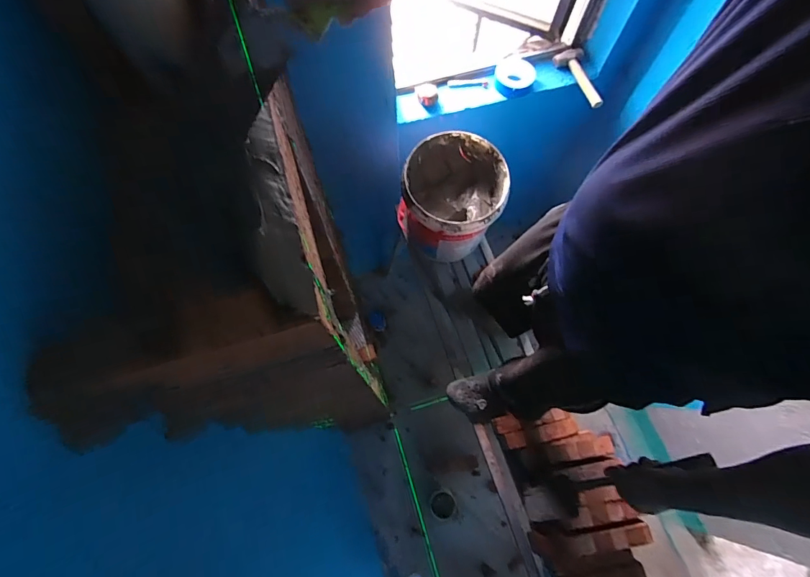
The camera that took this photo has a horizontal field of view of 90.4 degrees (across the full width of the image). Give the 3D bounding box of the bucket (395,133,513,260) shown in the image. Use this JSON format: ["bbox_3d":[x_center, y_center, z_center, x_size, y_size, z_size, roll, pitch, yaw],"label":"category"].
[{"bbox_3d":[0.153,-0.271,1.369,0.319,0.363,0.330,0,70,0],"label":"bucket"}]

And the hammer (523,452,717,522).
[{"bbox_3d":[0.324,0.325,0.663,0.054,0.335,0.054,-8,62,-48],"label":"hammer"}]

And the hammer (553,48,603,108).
[{"bbox_3d":[0.614,-0.747,1.433,0.112,0.034,0.248,-11,70,-4],"label":"hammer"}]

